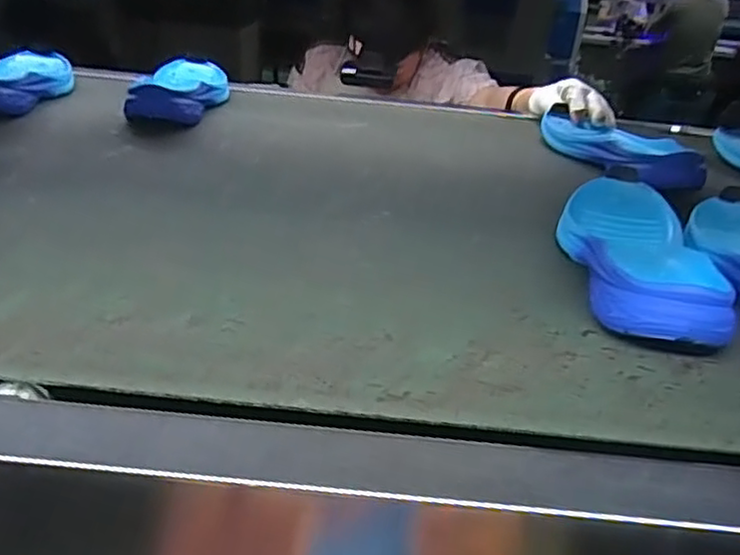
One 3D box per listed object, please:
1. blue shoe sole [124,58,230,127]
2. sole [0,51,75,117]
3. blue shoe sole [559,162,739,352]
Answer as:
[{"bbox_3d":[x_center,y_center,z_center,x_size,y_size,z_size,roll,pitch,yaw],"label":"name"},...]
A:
[{"bbox_3d":[-0.237,-0.242,0.864,0.089,0.051,0.224,-6,28,1],"label":"blue shoe sole"},{"bbox_3d":[-0.432,-0.244,0.831,0.089,0.055,0.227,-7,28,-2],"label":"sole"},{"bbox_3d":[0.200,-0.026,0.516,0.095,0.039,0.264,0,29,11],"label":"blue shoe sole"}]

